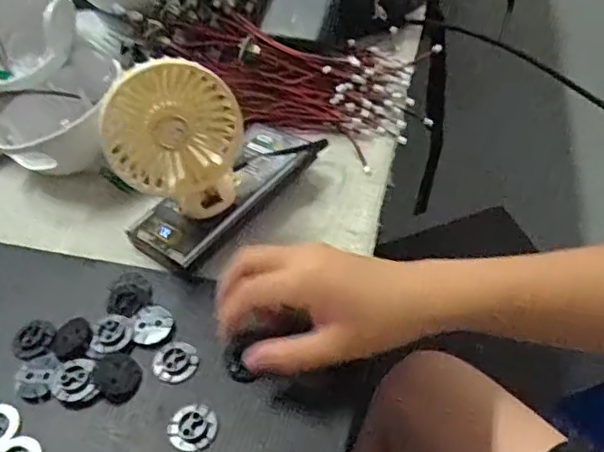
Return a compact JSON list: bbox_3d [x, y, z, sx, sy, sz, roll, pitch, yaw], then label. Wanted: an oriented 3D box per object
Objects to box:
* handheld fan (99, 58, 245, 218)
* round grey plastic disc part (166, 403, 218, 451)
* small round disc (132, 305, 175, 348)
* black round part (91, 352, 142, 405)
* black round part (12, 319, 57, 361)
[{"bbox_3d":[-0.082,-0.056,0.407,0.087,0.103,0.034,-12,48,-4],"label":"handheld fan"},{"bbox_3d":[-0.064,0.116,0.356,0.028,0.004,0.027,-4,46,4],"label":"round grey plastic disc part"},{"bbox_3d":[-0.098,0.065,0.407,0.026,0.004,0.031,-4,46,3],"label":"small round disc"},{"bbox_3d":[-0.115,0.093,0.381,0.032,0.006,0.028,28,55,29],"label":"black round part"},{"bbox_3d":[-0.179,0.075,0.407,0.027,0.004,0.029,-4,46,4],"label":"black round part"}]

